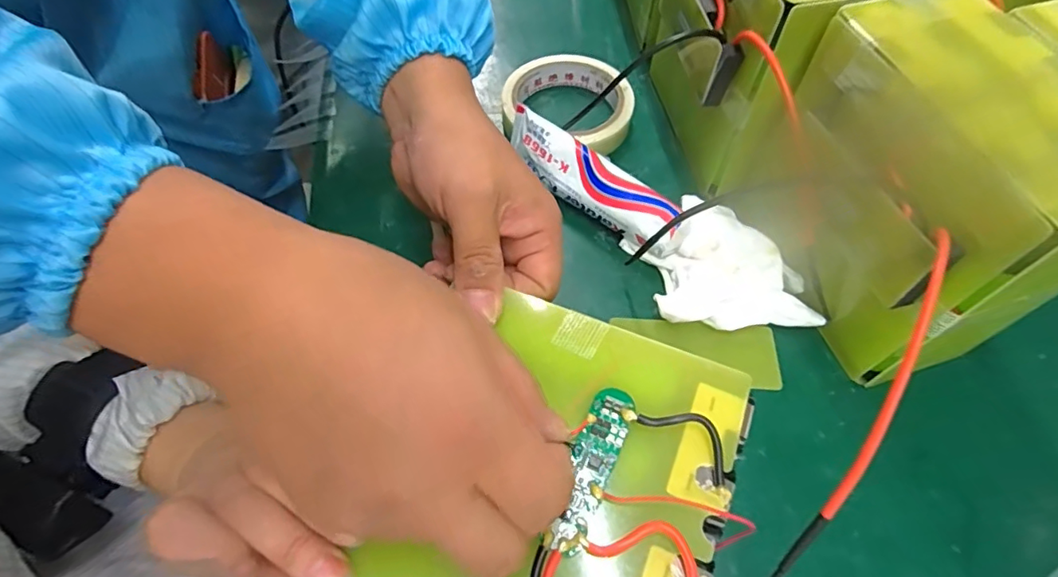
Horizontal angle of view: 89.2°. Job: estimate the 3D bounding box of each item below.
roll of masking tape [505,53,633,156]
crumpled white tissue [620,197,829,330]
[{"bbox_3d":[0.032,-0.144,0.415,0.097,0.021,0.094,-1,59,2],"label":"roll of masking tape"},{"bbox_3d":[0.115,-0.014,0.327,0.087,0.028,0.091,-11,59,-4],"label":"crumpled white tissue"}]

